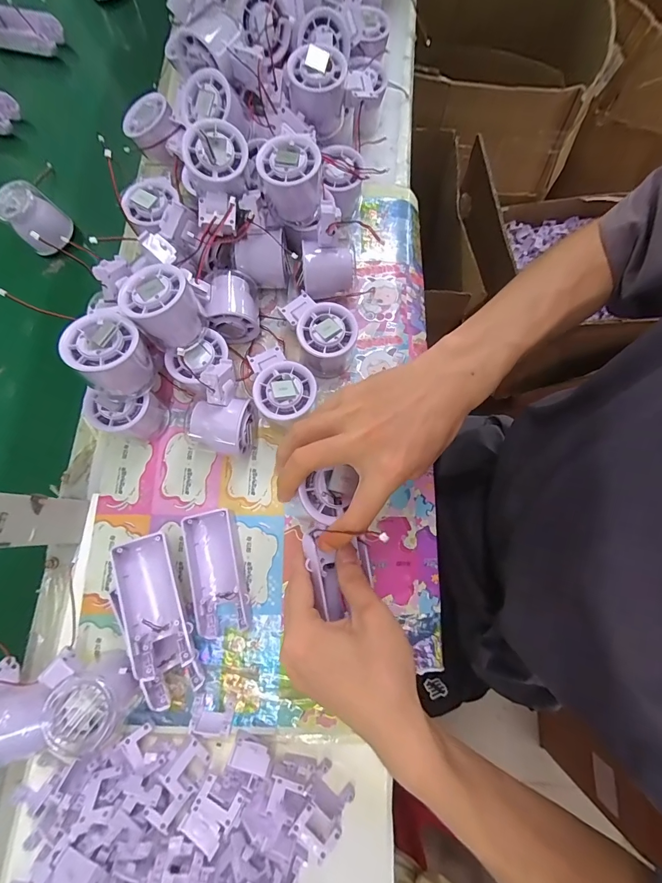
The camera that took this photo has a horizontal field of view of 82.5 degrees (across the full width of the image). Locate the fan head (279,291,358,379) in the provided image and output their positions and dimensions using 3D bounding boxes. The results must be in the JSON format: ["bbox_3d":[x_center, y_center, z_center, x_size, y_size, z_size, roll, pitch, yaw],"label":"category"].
[{"bbox_3d":[-0.012,-0.115,0.395,0.064,0.055,0.089,-22,77,-3],"label":"fan head"}]

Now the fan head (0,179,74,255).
[{"bbox_3d":[-0.355,-0.268,0.450,0.055,0.051,0.056,0,77,2],"label":"fan head"}]

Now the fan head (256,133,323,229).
[{"bbox_3d":[-0.039,-0.259,0.367,0.058,0.048,0.064,-6,76,1],"label":"fan head"}]

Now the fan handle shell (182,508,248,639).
[{"bbox_3d":[-0.109,0.121,0.352,0.048,0.025,0.106,-12,76,-1],"label":"fan handle shell"}]

